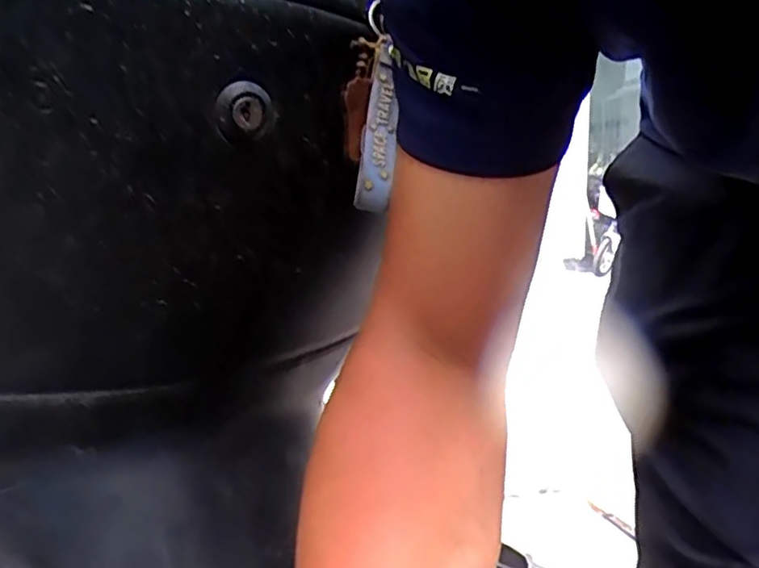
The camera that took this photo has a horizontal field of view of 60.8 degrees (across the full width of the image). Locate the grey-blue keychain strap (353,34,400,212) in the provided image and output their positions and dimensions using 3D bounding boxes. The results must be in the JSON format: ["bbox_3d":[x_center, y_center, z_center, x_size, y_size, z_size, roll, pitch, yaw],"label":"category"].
[{"bbox_3d":[-0.002,-0.082,0.334,0.016,0.091,0.012,1,-19,6],"label":"grey-blue keychain strap"}]

